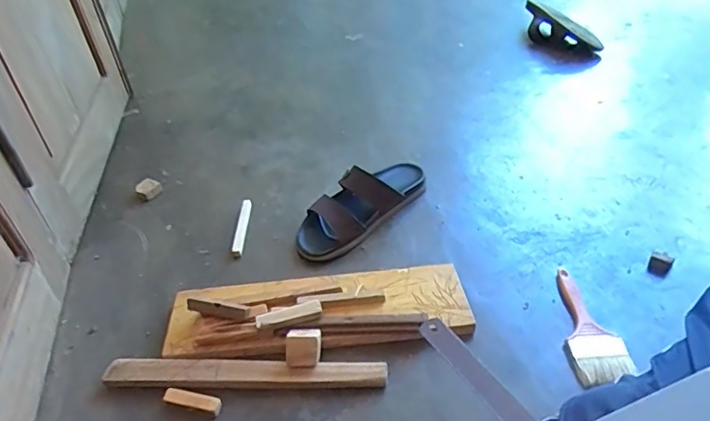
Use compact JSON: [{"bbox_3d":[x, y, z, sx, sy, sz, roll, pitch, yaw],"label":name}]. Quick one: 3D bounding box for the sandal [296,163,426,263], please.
[{"bbox_3d":[0.011,-0.021,0.882,0.104,0.062,0.271,27,45,32],"label":"sandal"}]

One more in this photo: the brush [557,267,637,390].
[{"bbox_3d":[0.294,0.142,0.691,0.064,0.015,0.180,-1,37,1],"label":"brush"}]

